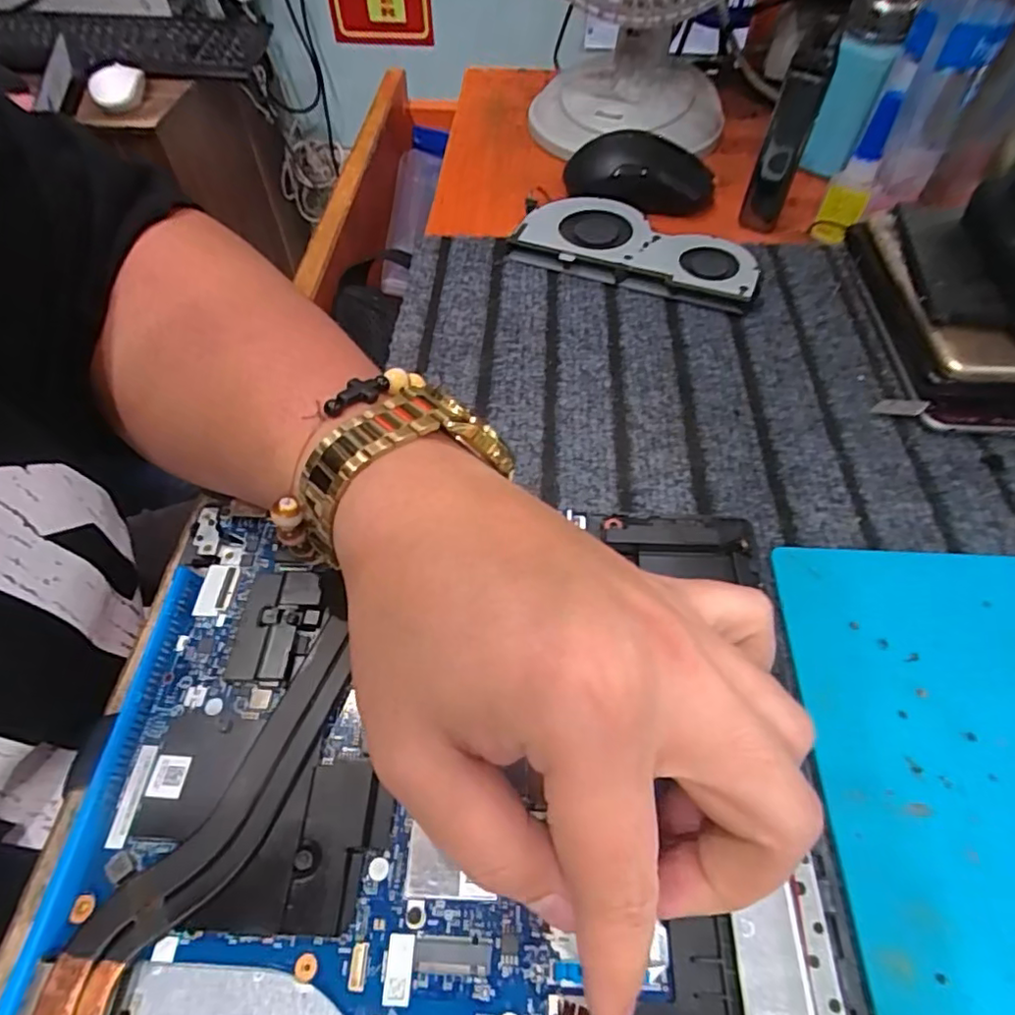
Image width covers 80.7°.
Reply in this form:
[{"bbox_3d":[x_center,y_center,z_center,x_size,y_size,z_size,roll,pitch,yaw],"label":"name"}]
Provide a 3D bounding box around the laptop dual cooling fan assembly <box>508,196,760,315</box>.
[{"bbox_3d":[0.081,-0.163,0.375,0.145,0.012,0.073,20,57,13],"label":"laptop dual cooling fan assembly"}]

